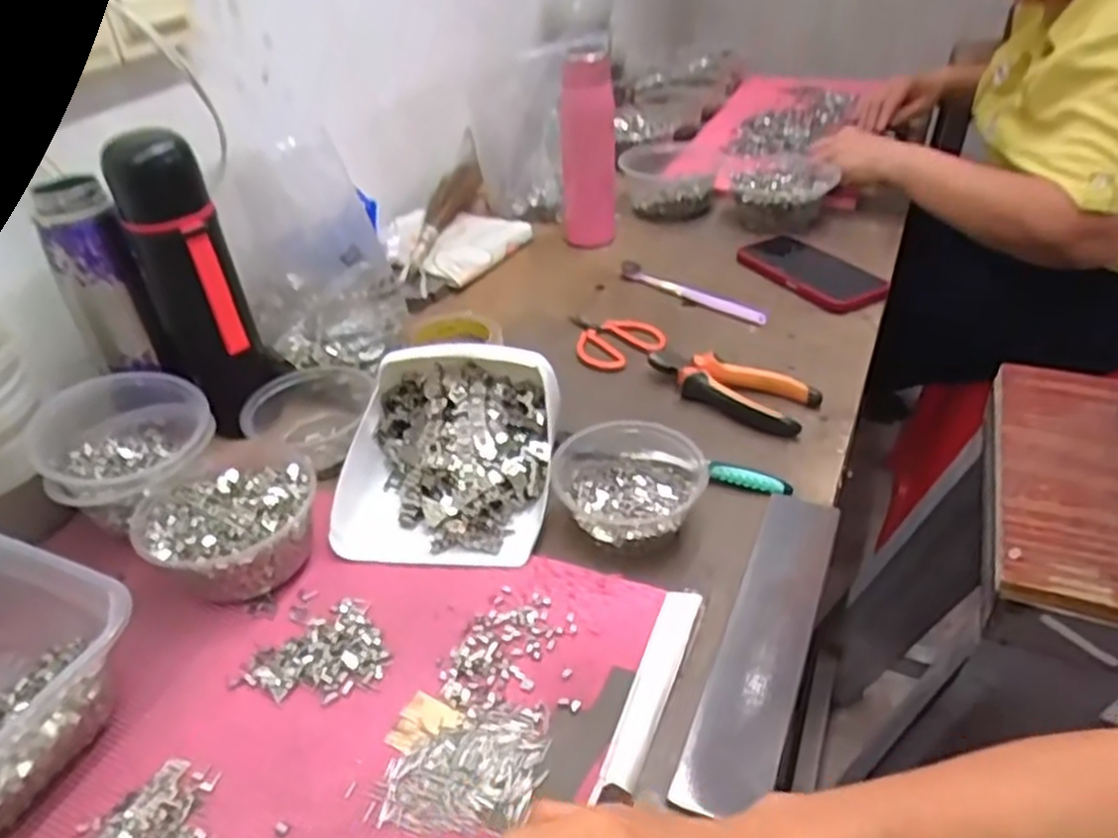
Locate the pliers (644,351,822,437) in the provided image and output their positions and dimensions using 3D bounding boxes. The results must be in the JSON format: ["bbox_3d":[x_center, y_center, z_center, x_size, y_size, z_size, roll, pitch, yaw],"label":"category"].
[{"bbox_3d":[0.150,-0.032,0.680,0.150,0.026,0.058,25,46,34],"label":"pliers"}]

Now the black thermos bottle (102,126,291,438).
[{"bbox_3d":[-0.285,-0.107,0.616,0.075,0.225,0.072,21,43,30],"label":"black thermos bottle"}]

